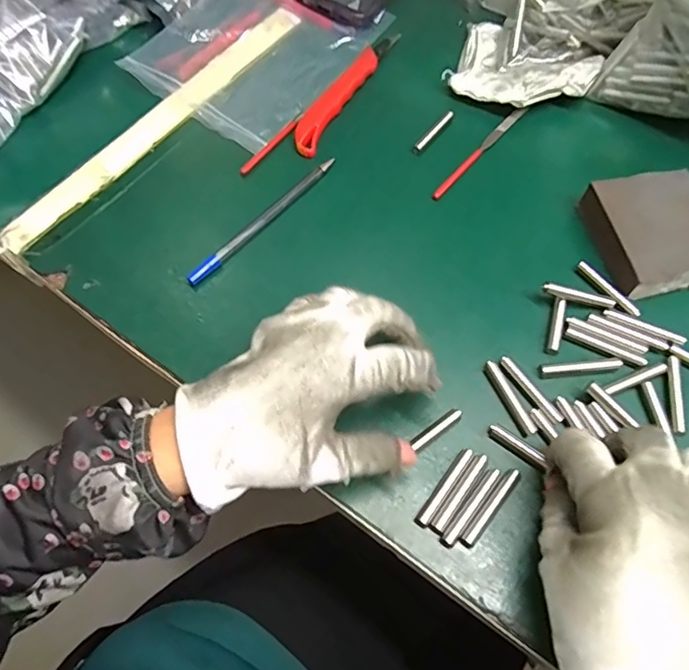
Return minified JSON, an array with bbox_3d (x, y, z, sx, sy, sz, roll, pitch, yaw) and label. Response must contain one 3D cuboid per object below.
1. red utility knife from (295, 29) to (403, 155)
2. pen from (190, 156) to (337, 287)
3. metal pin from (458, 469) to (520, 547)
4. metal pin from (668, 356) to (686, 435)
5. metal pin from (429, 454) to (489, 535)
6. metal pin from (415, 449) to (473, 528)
[{"bbox_3d":[0.001,-0.203,0.425,0.024,0.009,0.156,25,66,15],"label":"red utility knife"},{"bbox_3d":[-0.056,-0.083,0.370,0.008,0.006,0.141,36,69,19],"label":"pen"},{"bbox_3d":[0.078,0.091,0.278,0.008,0.006,0.048,36,69,19],"label":"metal pin"},{"bbox_3d":[0.193,0.035,0.304,0.006,0.004,0.048,9,63,7],"label":"metal pin"},{"bbox_3d":[0.062,0.085,0.280,0.008,0.006,0.049,34,68,18],"label":"metal pin"},{"bbox_3d":[0.055,0.082,0.282,0.007,0.007,0.049,34,68,18],"label":"metal pin"}]

